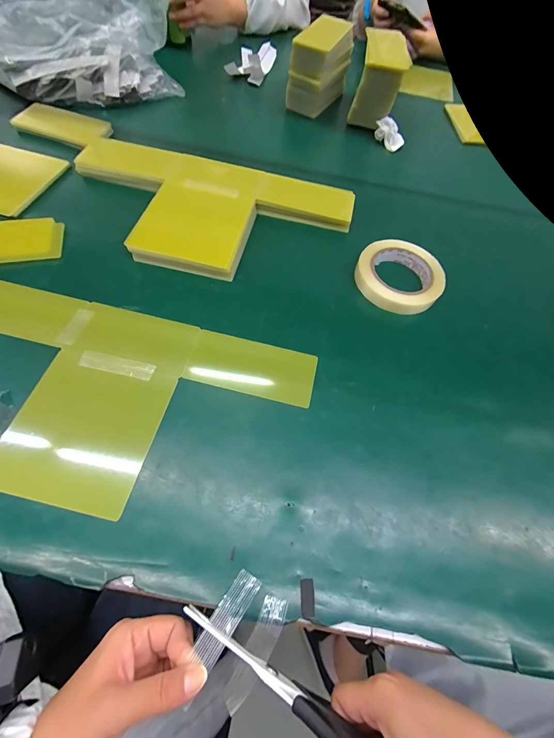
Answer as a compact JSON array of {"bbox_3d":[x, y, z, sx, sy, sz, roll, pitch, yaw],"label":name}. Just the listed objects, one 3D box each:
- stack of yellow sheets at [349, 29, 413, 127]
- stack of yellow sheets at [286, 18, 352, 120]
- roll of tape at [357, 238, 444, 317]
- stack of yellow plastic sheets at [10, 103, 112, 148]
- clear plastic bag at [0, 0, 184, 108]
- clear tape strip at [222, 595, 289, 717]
[{"bbox_3d":[0.190,-0.551,0.562,0.079,0.106,0.135,11,64,1],"label":"stack of yellow sheets"},{"bbox_3d":[0.080,-0.581,0.576,0.081,0.109,0.127,25,65,7],"label":"stack of yellow sheets"},{"bbox_3d":[0.167,-0.129,0.408,0.111,0.024,0.105,2,64,-4],"label":"roll of tape"},{"bbox_3d":[-0.364,-0.421,0.511,0.149,0.015,0.076,17,64,3],"label":"stack of yellow plastic sheets"},{"bbox_3d":[-0.370,-0.585,0.538,0.350,0.130,0.169,-12,66,-10],"label":"clear plastic bag"},{"bbox_3d":[-0.016,0.222,0.234,0.020,0.014,0.084,26,88,9],"label":"clear tape strip"}]

